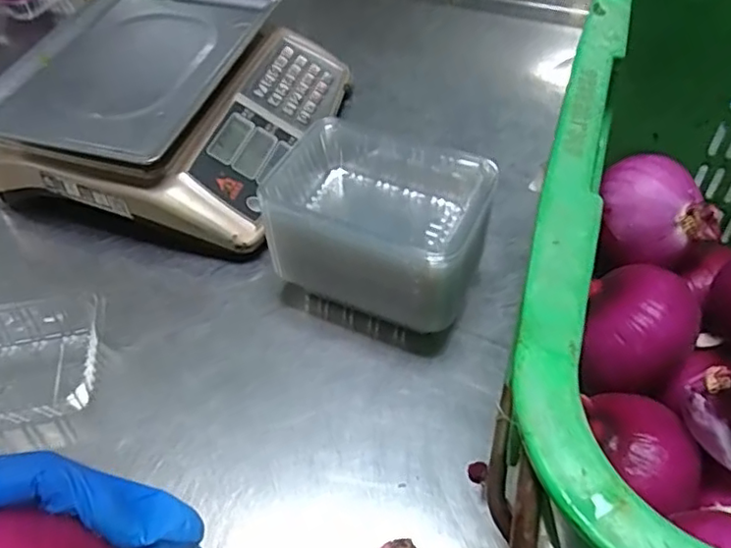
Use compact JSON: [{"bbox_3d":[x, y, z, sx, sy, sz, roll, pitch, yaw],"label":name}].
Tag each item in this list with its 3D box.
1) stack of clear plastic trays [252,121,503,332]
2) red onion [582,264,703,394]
[{"bbox_3d":[0.014,-0.041,0.570,0.181,0.136,0.169,12,53,12],"label":"stack of clear plastic trays"},{"bbox_3d":[0.199,0.043,0.448,0.080,0.069,0.079,-2,51,2],"label":"red onion"}]

